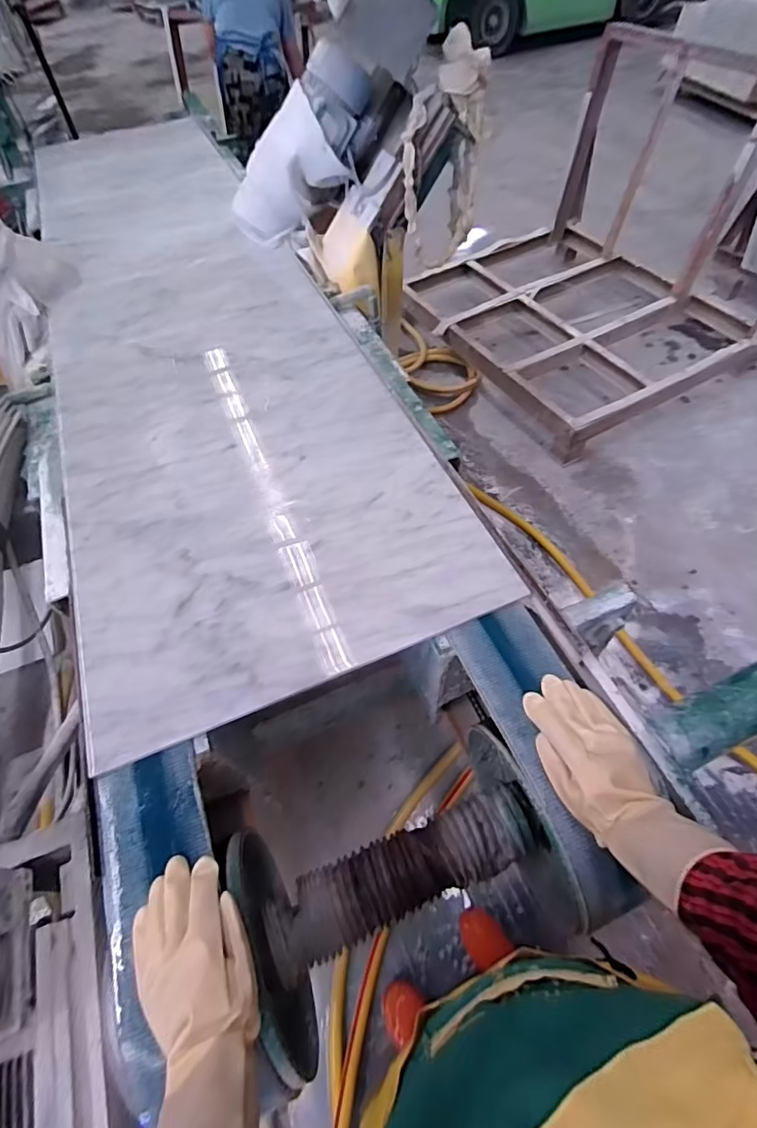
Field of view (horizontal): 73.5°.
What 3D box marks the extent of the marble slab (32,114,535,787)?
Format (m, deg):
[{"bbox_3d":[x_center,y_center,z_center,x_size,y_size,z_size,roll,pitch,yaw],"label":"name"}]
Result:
[{"bbox_3d":[-0.449,-0.622,1.196,0.618,0.027,2.085,-20,58,-10],"label":"marble slab"}]

